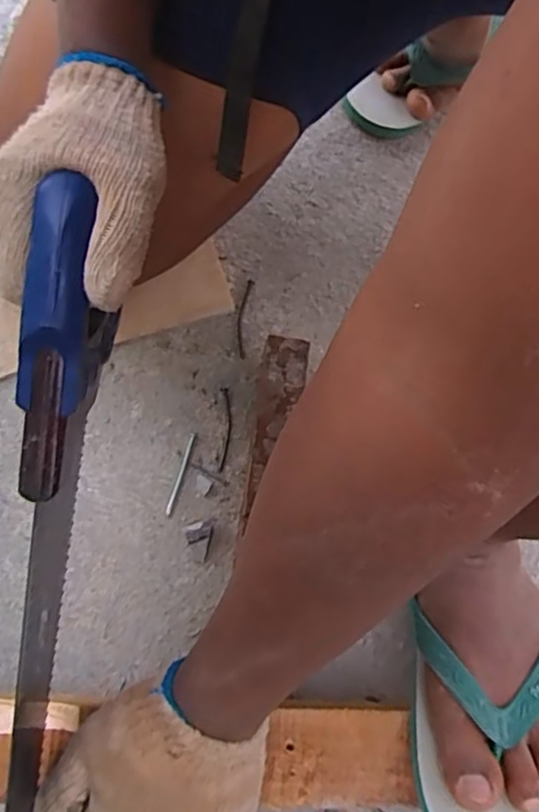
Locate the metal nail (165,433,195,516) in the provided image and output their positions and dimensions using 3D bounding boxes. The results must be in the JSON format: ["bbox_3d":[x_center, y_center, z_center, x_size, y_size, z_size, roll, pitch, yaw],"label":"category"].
[{"bbox_3d":[-0.076,0.058,0.545,0.005,0.004,0.073,15,75,4],"label":"metal nail"}]

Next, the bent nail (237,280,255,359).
[{"bbox_3d":[-0.024,-0.081,0.585,0.011,0.005,0.075,7,75,1],"label":"bent nail"}]

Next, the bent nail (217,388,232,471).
[{"bbox_3d":[-0.039,0.020,0.557,0.011,0.004,0.075,1,75,0],"label":"bent nail"}]

